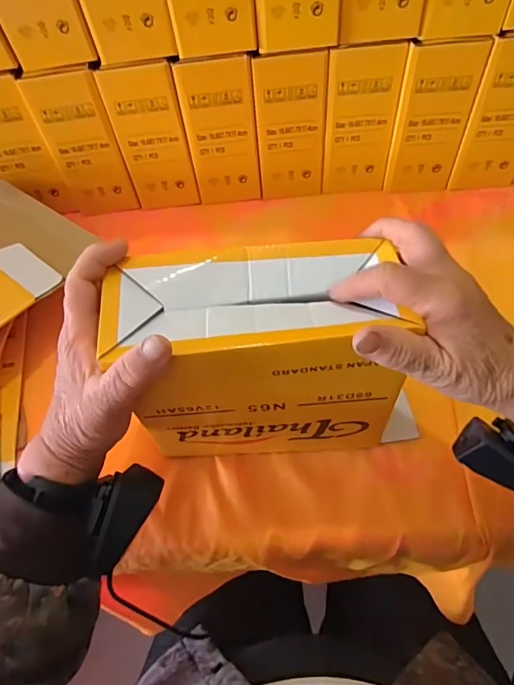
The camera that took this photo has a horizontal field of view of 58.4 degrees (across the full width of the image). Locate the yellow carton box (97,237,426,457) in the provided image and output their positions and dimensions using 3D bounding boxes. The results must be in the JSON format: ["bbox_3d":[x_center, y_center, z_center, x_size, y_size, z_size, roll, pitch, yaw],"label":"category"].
[{"bbox_3d":[0.014,0.019,0.351,0.198,0.194,0.078,-7,56,-1],"label":"yellow carton box"}]

